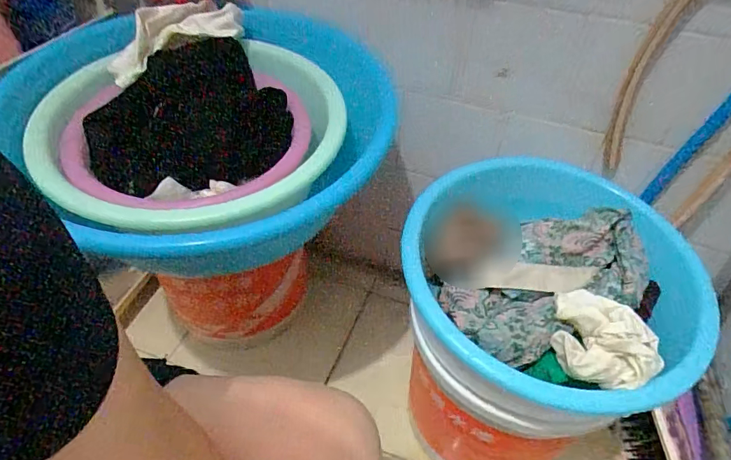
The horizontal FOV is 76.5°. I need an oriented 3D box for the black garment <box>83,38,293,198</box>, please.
[{"bbox_3d":[-0.219,-0.144,0.581,0.232,0.103,0.162,-11,47,-14],"label":"black garment"}]

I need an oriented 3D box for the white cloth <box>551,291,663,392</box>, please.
[{"bbox_3d":[0.238,0.107,0.458,0.095,0.047,0.090,6,45,3],"label":"white cloth"}]

